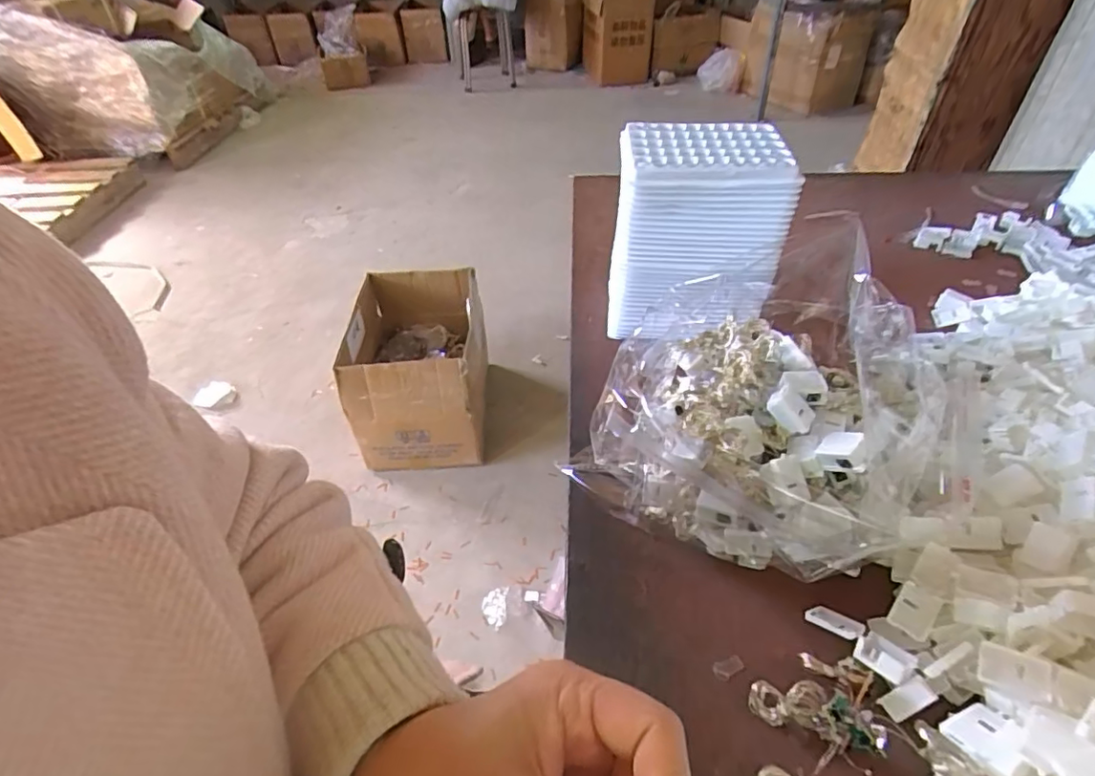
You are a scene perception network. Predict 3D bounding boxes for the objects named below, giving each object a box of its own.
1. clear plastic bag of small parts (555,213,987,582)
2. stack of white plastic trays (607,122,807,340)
[{"bbox_3d":[0.127,0.012,0.384,0.216,0.119,0.177,4,44,7],"label":"clear plastic bag of small parts"},{"bbox_3d":[0.125,-0.126,0.497,0.137,0.166,0.089,4,44,8],"label":"stack of white plastic trays"}]

